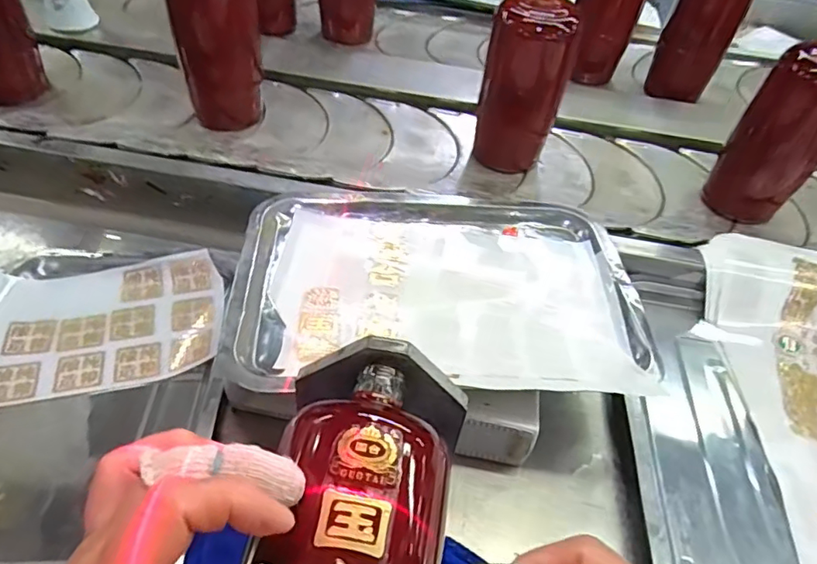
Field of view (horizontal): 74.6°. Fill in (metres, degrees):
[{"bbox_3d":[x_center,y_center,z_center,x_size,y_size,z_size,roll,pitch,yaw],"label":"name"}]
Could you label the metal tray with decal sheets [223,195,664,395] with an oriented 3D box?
[{"bbox_3d":[0.025,0.000,0.419,0.299,0.022,0.206,1,45,-4],"label":"metal tray with decal sheets"}]

